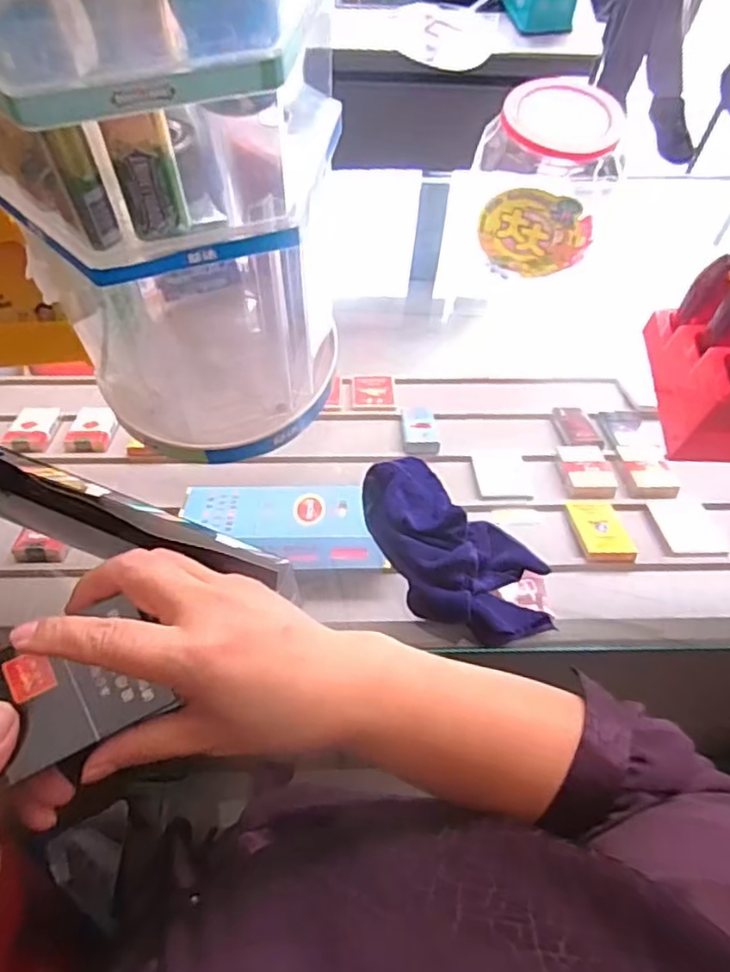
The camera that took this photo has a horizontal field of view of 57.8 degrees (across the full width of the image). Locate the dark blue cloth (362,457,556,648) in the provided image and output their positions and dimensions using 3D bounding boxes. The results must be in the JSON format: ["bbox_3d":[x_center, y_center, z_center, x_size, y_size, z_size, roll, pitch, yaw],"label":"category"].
[{"bbox_3d":[0.066,0.050,0.508,0.176,0.039,0.098,37,67,17],"label":"dark blue cloth"}]

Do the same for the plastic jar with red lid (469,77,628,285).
[{"bbox_3d":[0.161,-0.273,0.604,0.116,0.134,0.098,15,63,7],"label":"plastic jar with red lid"}]

